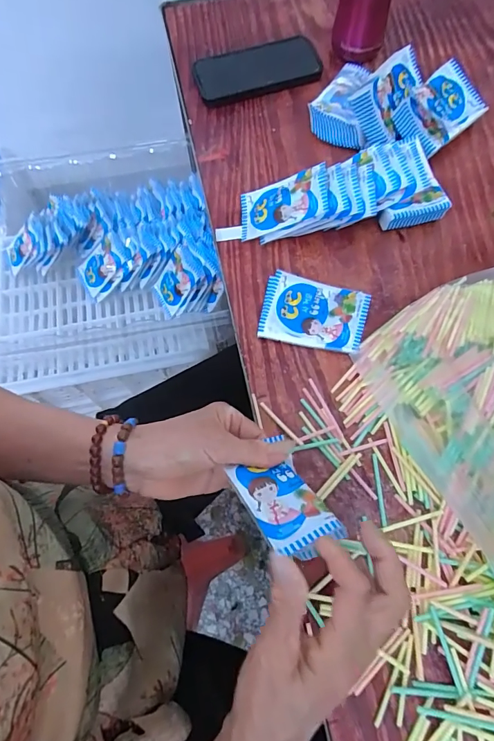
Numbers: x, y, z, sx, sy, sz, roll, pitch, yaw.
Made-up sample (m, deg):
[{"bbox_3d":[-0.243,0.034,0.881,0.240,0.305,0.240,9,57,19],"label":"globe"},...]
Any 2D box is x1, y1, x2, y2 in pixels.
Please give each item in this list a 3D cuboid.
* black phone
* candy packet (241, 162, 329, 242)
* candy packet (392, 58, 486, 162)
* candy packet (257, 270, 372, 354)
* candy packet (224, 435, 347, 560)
[{"bbox_3d":[0.015,-0.402,0.560,0.165,0.017,0.079,-15,69,-5],"label":"black phone"},{"bbox_3d":[0.039,-0.187,0.466,0.102,0.012,0.062,-13,68,28],"label":"candy packet"},{"bbox_3d":[0.231,-0.313,0.502,0.109,0.015,0.073,-40,95,-11],"label":"candy packet"},{"bbox_3d":[0.070,-0.060,0.437,0.106,0.011,0.076,10,69,5],"label":"candy packet"},{"bbox_3d":[0.023,0.086,0.293,0.050,0.004,0.095,-18,38,-14],"label":"candy packet"}]

